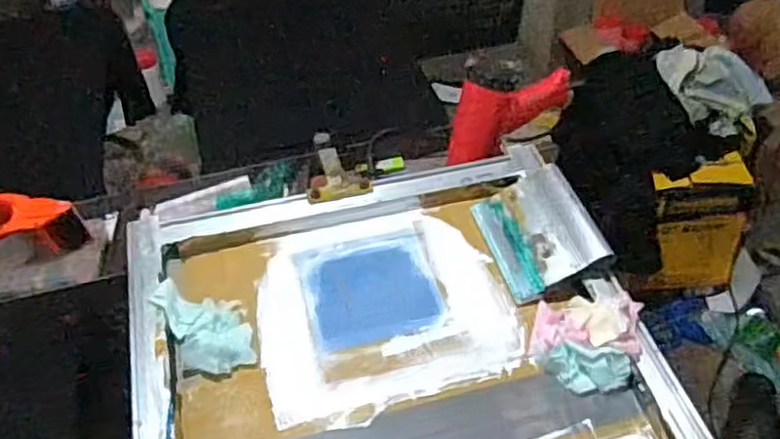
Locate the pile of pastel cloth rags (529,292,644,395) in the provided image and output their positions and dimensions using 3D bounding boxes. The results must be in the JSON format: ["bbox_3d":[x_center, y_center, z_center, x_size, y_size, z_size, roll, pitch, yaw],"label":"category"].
[{"bbox_3d":[0.207,0.124,0.754,0.113,0.049,0.104,12,45,13],"label":"pile of pastel cloth rags"}]

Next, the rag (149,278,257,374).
[{"bbox_3d":[-0.202,0.113,0.782,0.080,0.022,0.131,-25,49,-24],"label":"rag"}]

